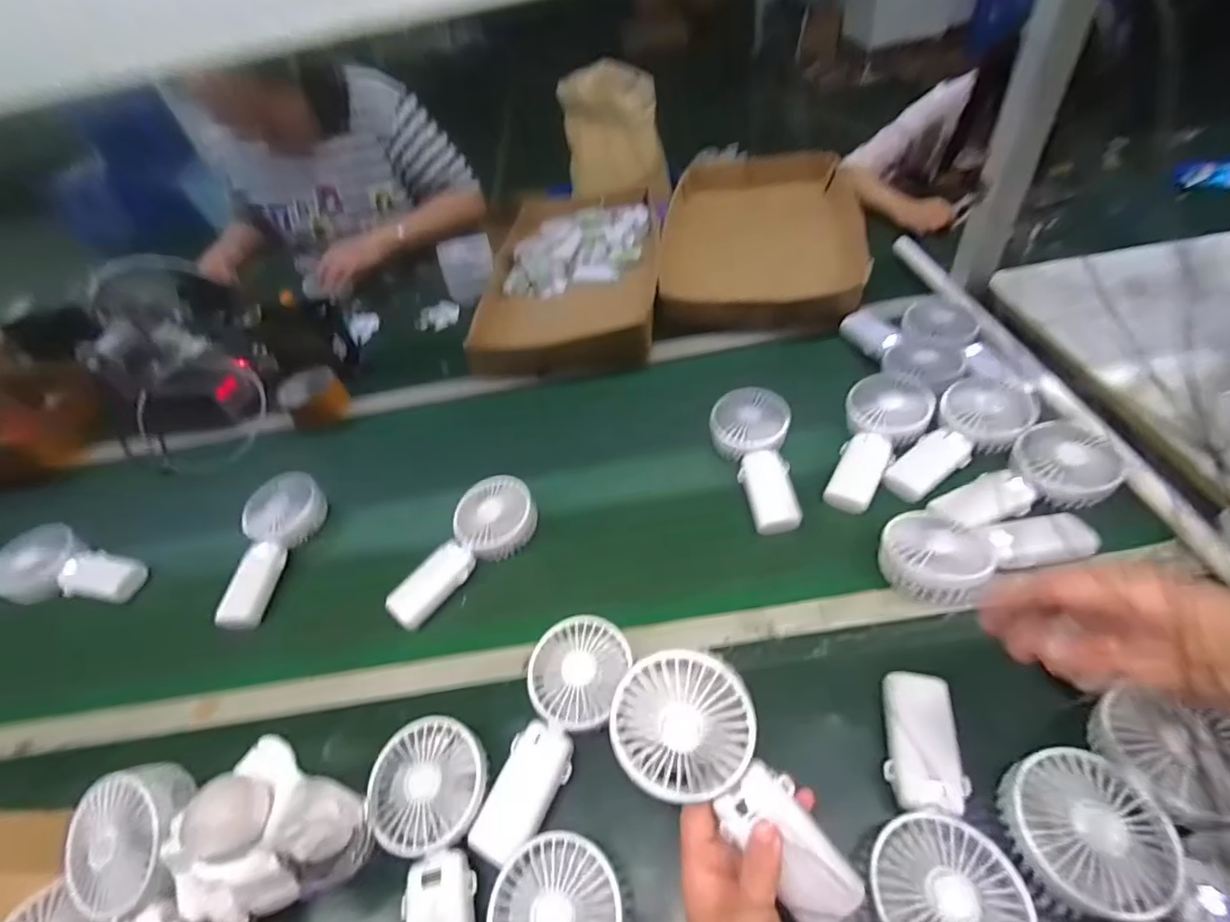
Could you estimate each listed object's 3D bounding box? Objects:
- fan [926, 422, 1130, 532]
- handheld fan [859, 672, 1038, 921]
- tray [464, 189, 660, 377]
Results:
[{"bbox_3d":[0.415,0.016,0.546,0.162,0.033,0.084,-28,46,11],"label":"fan"},{"bbox_3d":[0.221,0.244,0.374,0.092,0.042,0.186,9,49,15],"label":"handheld fan"},{"bbox_3d":[-0.071,-0.337,0.950,0.295,0.057,0.530,-3,47,4],"label":"tray"}]

